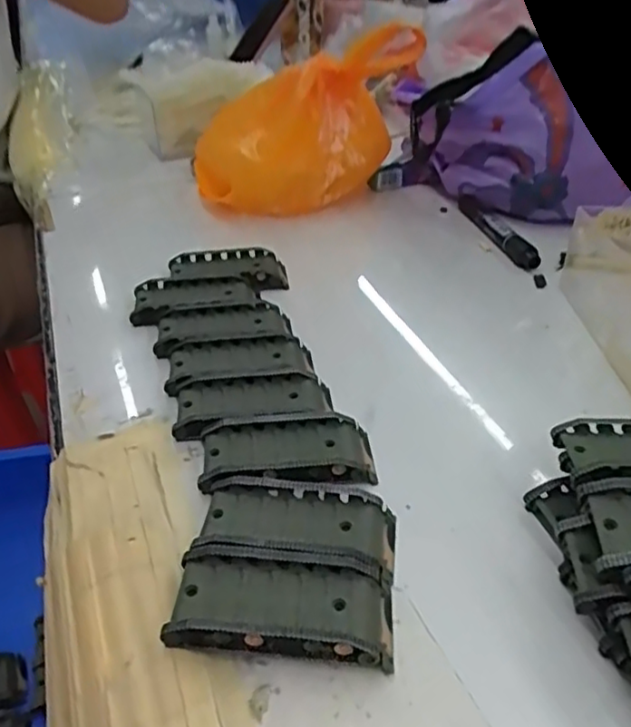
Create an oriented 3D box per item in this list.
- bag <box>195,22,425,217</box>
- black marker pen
[{"bbox_3d":[-0.011,-0.245,0.633,0.198,0.147,0.103,-20,41,-25],"label":"bag"},{"bbox_3d":[0.175,-0.130,0.615,0.023,0.018,0.144,-7,37,-10],"label":"black marker pen"}]

